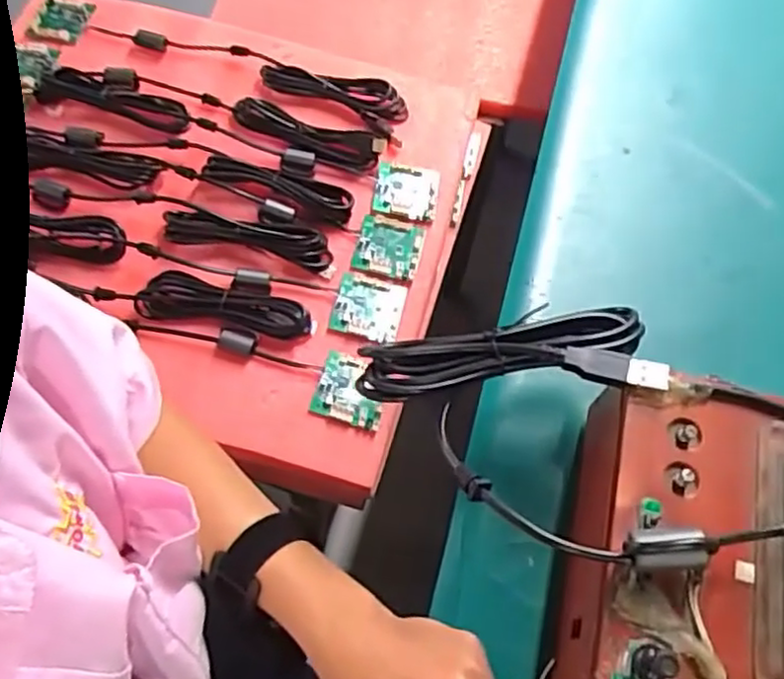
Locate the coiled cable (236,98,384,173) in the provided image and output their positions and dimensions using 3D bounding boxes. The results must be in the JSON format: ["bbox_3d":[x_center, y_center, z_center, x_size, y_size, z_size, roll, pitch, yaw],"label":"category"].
[{"bbox_3d":[-0.082,-0.201,0.675,0.150,0.018,0.047,19,64,6],"label":"coiled cable"}]

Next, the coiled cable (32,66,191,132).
[{"bbox_3d":[-0.268,-0.237,0.672,0.152,0.026,0.038,16,64,4],"label":"coiled cable"}]

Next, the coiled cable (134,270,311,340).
[{"bbox_3d":[-0.143,-0.029,0.593,0.143,0.019,0.041,10,64,1],"label":"coiled cable"}]

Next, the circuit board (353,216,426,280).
[{"bbox_3d":[-0.002,-0.085,0.644,0.059,0.008,0.055,11,64,2],"label":"circuit board"}]

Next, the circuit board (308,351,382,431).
[{"bbox_3d":[-0.034,0.042,0.584,0.058,0.010,0.056,15,64,4],"label":"circuit board"}]

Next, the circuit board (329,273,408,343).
[{"bbox_3d":[-0.021,-0.027,0.619,0.061,0.007,0.058,13,64,3],"label":"circuit board"}]

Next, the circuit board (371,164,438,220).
[{"bbox_3d":[0.014,-0.142,0.667,0.060,0.011,0.055,8,64,1],"label":"circuit board"}]

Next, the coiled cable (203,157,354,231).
[{"bbox_3d":[-0.103,-0.142,0.645,0.138,0.020,0.036,18,64,5],"label":"coiled cable"}]

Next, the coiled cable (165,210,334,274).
[{"bbox_3d":[-0.128,-0.094,0.625,0.148,0.024,0.041,9,64,1],"label":"coiled cable"}]

